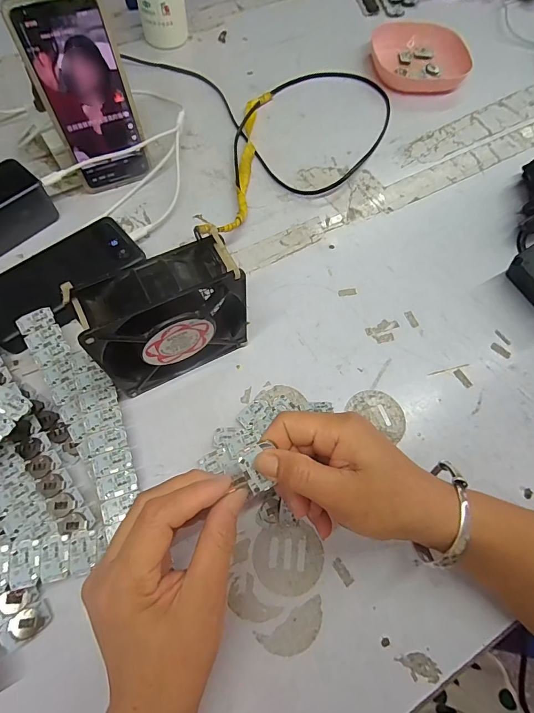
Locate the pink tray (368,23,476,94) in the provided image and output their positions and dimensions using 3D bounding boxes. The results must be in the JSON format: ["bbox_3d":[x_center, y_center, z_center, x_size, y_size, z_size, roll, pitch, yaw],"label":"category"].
[{"bbox_3d":[0.222,-0.440,0.558,0.131,0.023,0.137,0,66,-3],"label":"pink tray"}]

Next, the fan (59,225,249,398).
[{"bbox_3d":[-0.076,-0.028,0.312,0.122,0.122,0.044,-27,70,-14],"label":"fan"}]

